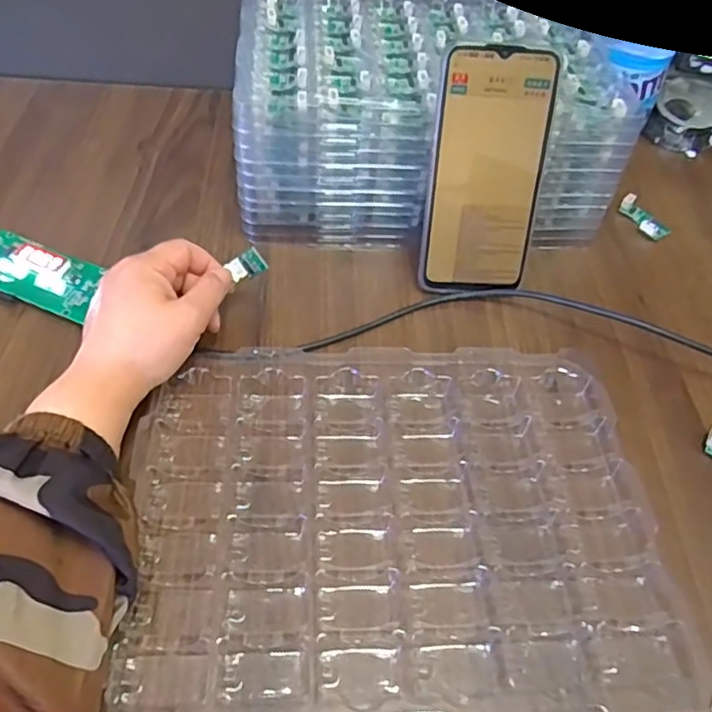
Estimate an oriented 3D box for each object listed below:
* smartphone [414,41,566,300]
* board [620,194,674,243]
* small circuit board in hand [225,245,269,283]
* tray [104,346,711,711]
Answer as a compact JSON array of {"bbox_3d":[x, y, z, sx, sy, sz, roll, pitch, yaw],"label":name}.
[{"bbox_3d":[0.089,-0.120,0.423,0.075,0.159,0.011,6,25,0],"label":"smartphone"},{"bbox_3d":[0.240,-0.116,0.522,0.020,0.010,0.047,-27,59,-23],"label":"board"},{"bbox_3d":[-0.071,-0.059,0.413,0.022,0.004,0.018,-34,100,2],"label":"small circuit board in hand"},{"bbox_3d":[0.022,0.082,0.341,0.269,0.020,0.213,-1,52,-5],"label":"tray"}]

